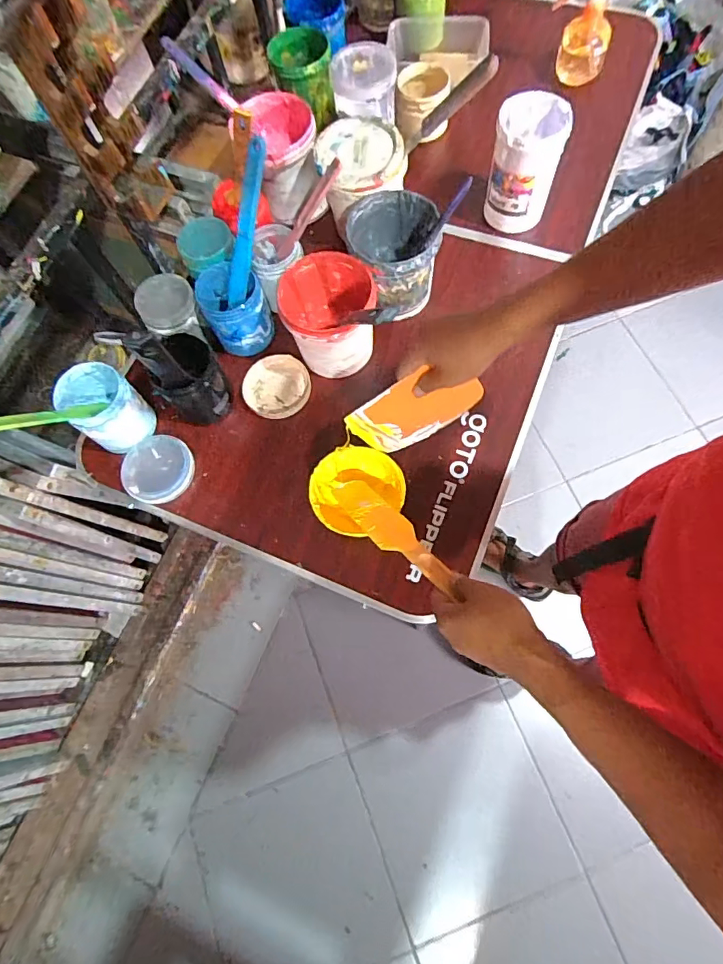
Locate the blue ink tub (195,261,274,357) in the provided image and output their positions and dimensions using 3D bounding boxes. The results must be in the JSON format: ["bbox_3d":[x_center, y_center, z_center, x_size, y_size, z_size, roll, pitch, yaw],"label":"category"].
[{"bbox_3d":[-0.186,-0.251,0.724,0.086,0.101,0.091,-1,71,4],"label":"blue ink tub"}]

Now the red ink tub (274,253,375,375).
[{"bbox_3d":[-0.049,-0.226,0.687,0.116,0.117,0.128,-10,71,1],"label":"red ink tub"}]

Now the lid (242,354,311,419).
[{"bbox_3d":[-0.126,-0.142,0.729,0.097,0.014,0.097,-1,71,4],"label":"lid"}]

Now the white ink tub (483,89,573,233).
[{"bbox_3d":[0.242,-0.473,0.733,0.095,0.143,0.094,-1,71,4],"label":"white ink tub"}]

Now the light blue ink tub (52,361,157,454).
[{"bbox_3d":[-0.350,-0.101,0.674,0.094,0.087,0.088,-1,71,4],"label":"light blue ink tub"}]

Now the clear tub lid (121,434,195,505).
[{"bbox_3d":[-0.285,-0.020,0.683,0.096,0.020,0.095,-1,71,4],"label":"clear tub lid"}]

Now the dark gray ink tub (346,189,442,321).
[{"bbox_3d":[0.046,-0.324,0.713,0.121,0.120,0.126,-4,71,3],"label":"dark gray ink tub"}]

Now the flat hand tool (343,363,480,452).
[{"bbox_3d":[0.063,-0.085,0.568,0.142,0.098,0.007,-32,50,22],"label":"flat hand tool"}]

